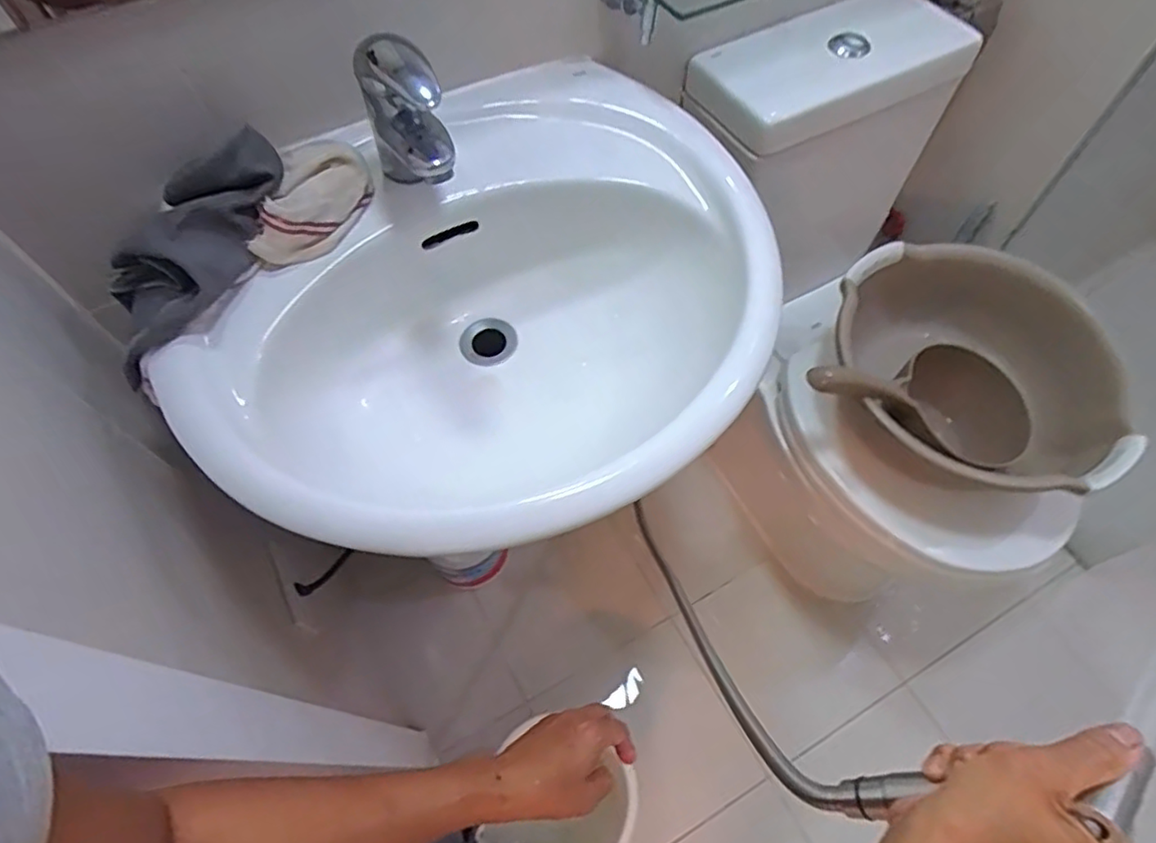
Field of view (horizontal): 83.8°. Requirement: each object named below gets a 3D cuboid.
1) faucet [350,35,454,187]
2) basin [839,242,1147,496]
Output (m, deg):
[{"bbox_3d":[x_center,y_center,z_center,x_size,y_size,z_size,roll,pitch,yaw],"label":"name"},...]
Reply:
[{"bbox_3d":[-0.137,-0.231,0.549,0.054,0.134,0.129,-21,63,-10],"label":"faucet"},{"bbox_3d":[0.504,-0.059,0.843,0.361,0.144,0.280,33,67,17],"label":"basin"}]

